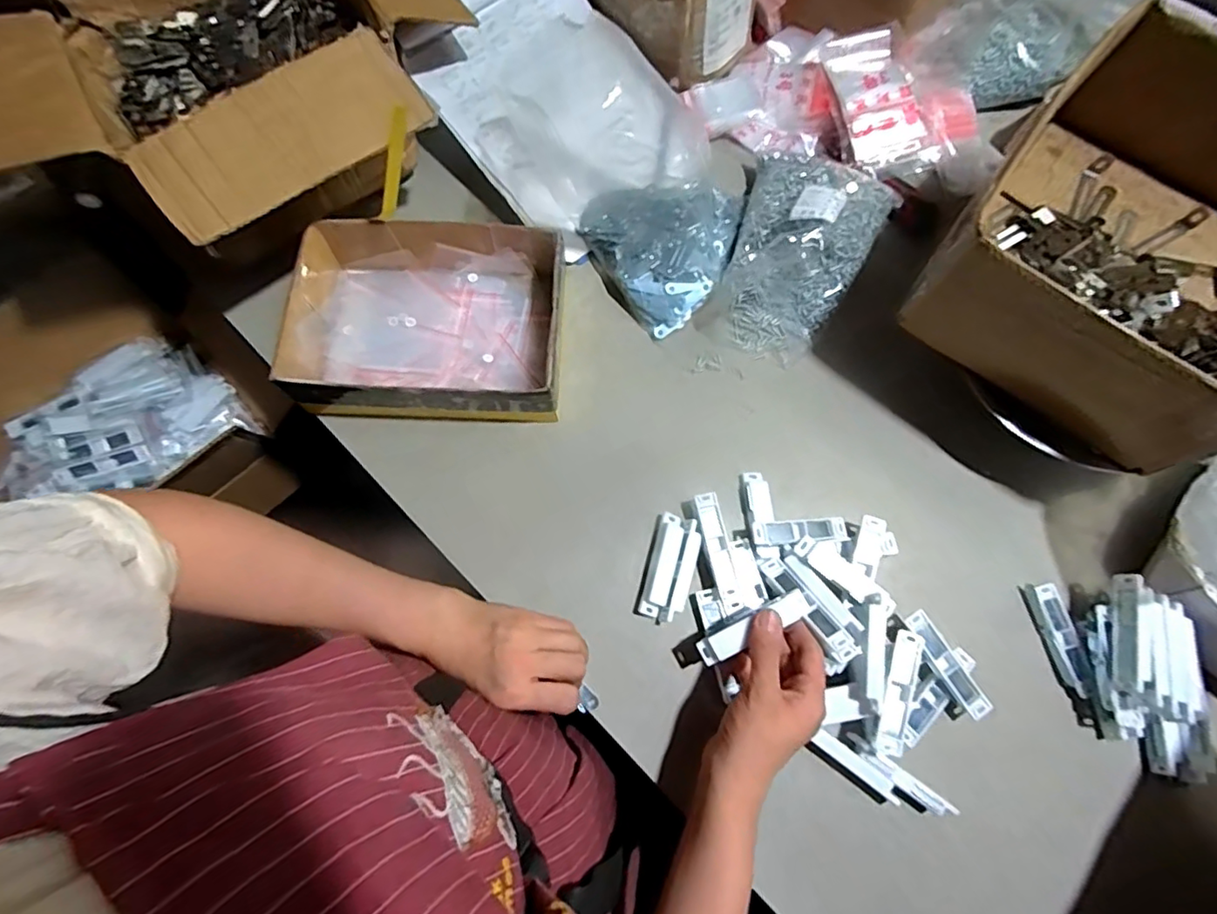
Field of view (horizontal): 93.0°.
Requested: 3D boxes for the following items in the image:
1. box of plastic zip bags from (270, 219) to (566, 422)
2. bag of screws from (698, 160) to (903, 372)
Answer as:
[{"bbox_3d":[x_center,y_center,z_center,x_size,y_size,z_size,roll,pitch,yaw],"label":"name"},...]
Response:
[{"bbox_3d":[-0.179,-0.132,0.580,0.263,0.081,0.183,2,72,1],"label":"box of plastic zip bags"},{"bbox_3d":[0.196,-0.217,0.596,0.144,0.086,0.227,27,74,8],"label":"bag of screws"}]

